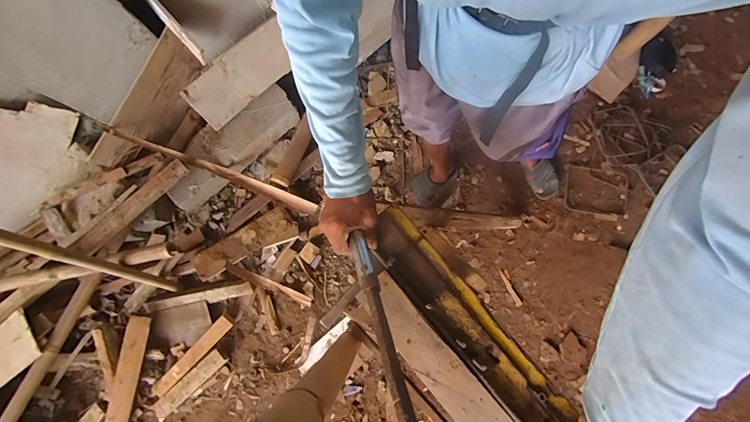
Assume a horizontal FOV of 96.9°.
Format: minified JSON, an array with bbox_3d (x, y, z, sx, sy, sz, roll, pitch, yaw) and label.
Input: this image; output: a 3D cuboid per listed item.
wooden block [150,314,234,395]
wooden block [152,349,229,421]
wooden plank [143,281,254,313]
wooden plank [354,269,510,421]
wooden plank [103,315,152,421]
[{"bbox_3d":[-0.673,0.532,1.215,0.056,0.033,0.366,44,85,6],"label":"wooden block"},{"bbox_3d":[-0.687,0.639,1.218,0.322,0.020,0.067,-43,104,-3],"label":"wooden block"},{"bbox_3d":[-0.665,0.322,1.243,0.399,0.044,0.056,-12,82,0],"label":"wooden plank"},{"bbox_3d":[0.100,0.233,0.468,0.060,0.015,0.328,-40,83,-4],"label":"wooden plank"},{"bbox_3d":[-0.908,0.676,1.184,0.076,0.023,0.605,13,89,-13],"label":"wooden plank"}]

